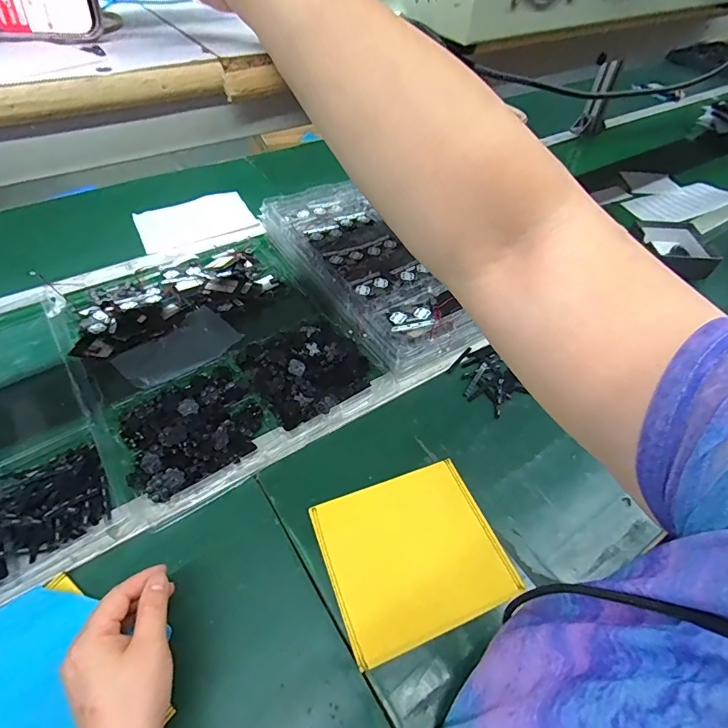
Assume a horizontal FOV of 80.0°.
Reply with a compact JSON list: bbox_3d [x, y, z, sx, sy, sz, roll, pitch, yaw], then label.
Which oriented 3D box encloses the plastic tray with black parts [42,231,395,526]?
[{"bbox_3d":[-0.217,-0.047,0.613,0.339,0.036,0.424,-28,55,-23],"label":"plastic tray with black parts"}]

